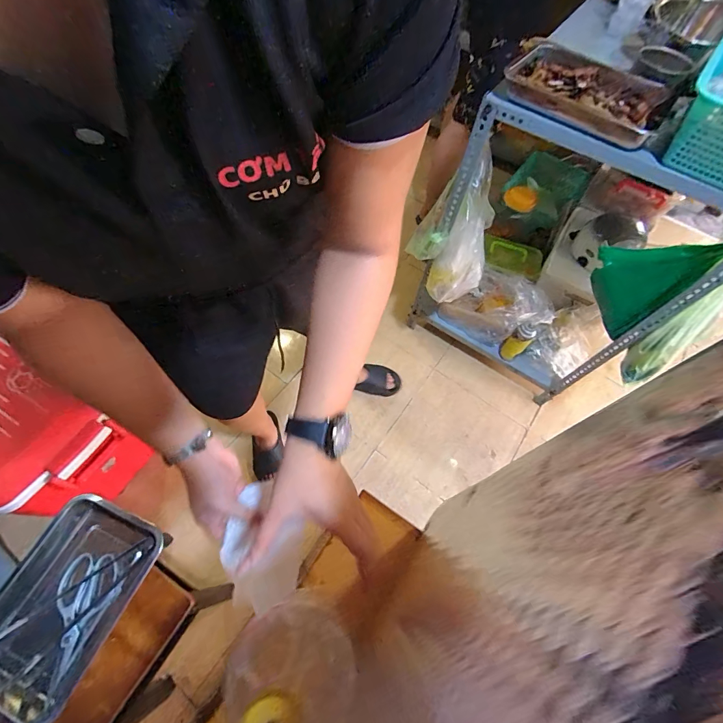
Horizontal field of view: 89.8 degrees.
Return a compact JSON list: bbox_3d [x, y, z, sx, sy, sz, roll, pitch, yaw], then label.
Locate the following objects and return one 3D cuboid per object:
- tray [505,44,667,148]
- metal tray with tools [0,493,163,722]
[{"bbox_3d":[0.447,-0.539,0.721,0.294,0.045,0.194,42,67,17],"label":"tray"},{"bbox_3d":[-0.528,0.421,0.646,0.207,0.033,0.313,22,62,8],"label":"metal tray with tools"}]

